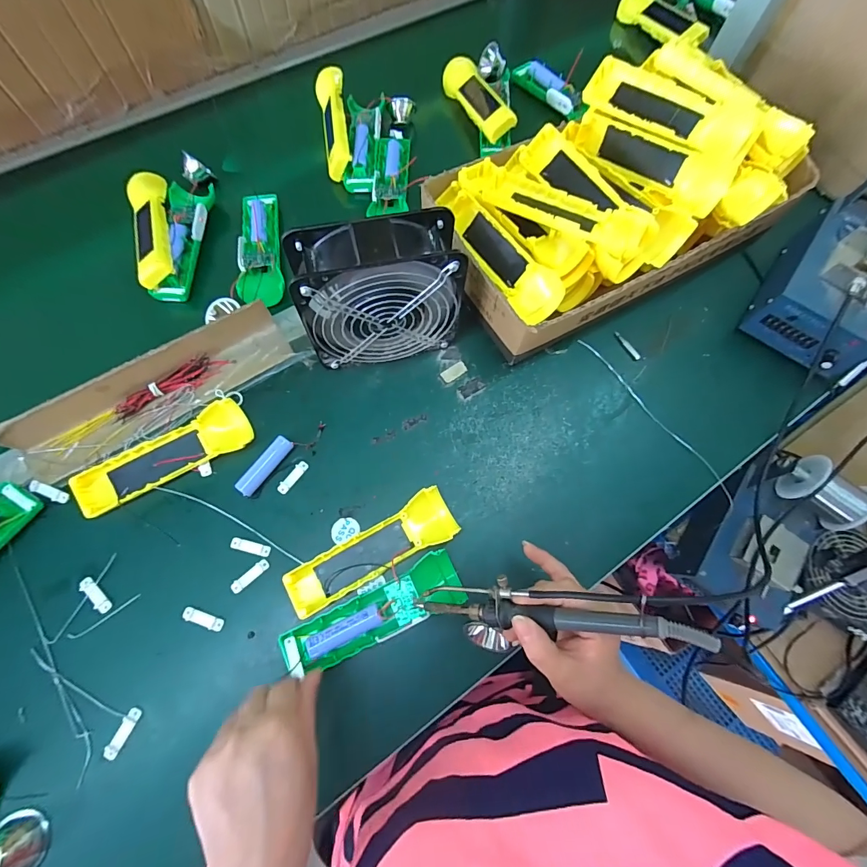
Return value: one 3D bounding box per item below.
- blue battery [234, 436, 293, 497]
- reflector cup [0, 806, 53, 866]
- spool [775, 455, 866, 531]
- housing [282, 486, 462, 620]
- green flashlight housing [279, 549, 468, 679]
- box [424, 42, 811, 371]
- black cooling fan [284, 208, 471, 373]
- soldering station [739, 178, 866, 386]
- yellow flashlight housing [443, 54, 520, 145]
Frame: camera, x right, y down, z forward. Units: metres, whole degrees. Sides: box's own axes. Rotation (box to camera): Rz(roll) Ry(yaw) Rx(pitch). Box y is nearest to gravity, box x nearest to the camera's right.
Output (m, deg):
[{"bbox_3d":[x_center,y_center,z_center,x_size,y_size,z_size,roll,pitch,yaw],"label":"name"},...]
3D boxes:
[{"bbox_3d":[-0.167,0.032,0.403,0.016,0.018,0.066,36,74,9],"label":"blue battery"},{"bbox_3d":[-0.318,0.315,0.302,0.038,0.033,0.043,-24,74,-10],"label":"reflector cup"},{"bbox_3d":[0.478,0.072,0.492,0.091,0.056,0.056,40,76,8],"label":"spool"},{"bbox_3d":[-0.056,0.110,0.381,0.162,0.023,0.047,-27,75,-11],"label":"housing"},{"bbox_3d":[-0.052,0.161,0.359,0.164,0.025,0.046,-23,74,-11],"label":"green flashlight housing"},{"bbox_3d":[0.216,-0.270,0.449,0.415,0.151,0.218,-27,78,-11],"label":"box"},{"bbox_3d":[-0.050,-0.131,0.394,0.146,0.147,0.063,-14,73,-7],"label":"black cooling fan"},{"bbox_3d":[0.487,-0.185,0.448,0.142,0.120,0.247,43,75,11],"label":"soldering station"},{"bbox_3d":[0.062,-0.483,0.582,0.043,0.036,0.167,-21,74,-9],"label":"yellow flashlight housing"}]

